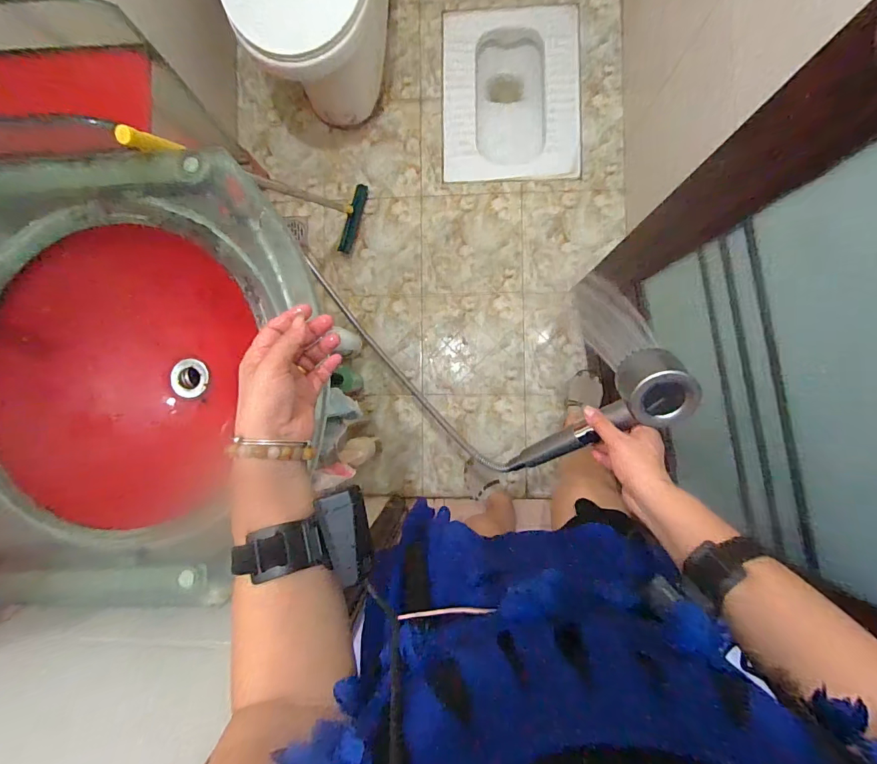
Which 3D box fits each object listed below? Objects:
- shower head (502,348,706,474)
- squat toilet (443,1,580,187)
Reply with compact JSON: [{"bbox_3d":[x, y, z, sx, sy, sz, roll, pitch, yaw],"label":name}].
[{"bbox_3d":[0.192,0.055,0.535,0.082,0.074,0.270,52,130,4],"label":"shower head"},{"bbox_3d":[0.220,-0.873,1.309,0.409,0.166,0.543,-1,89,3],"label":"squat toilet"}]

